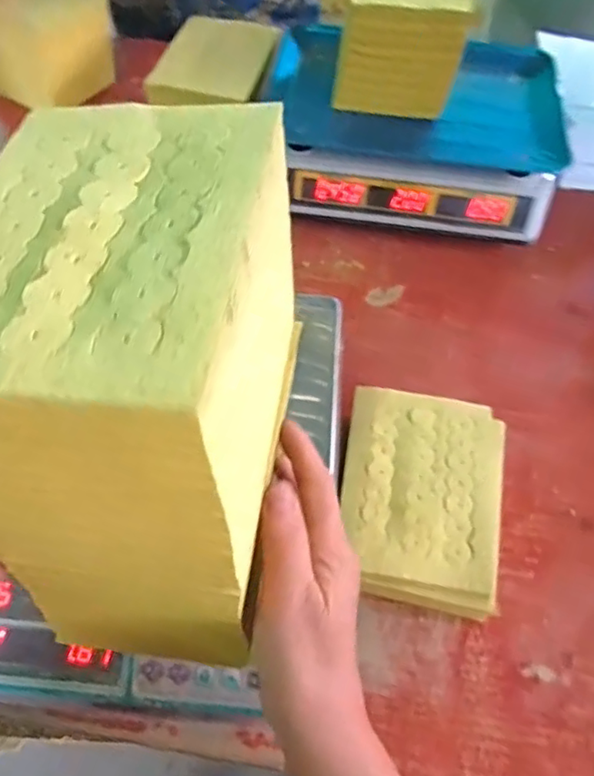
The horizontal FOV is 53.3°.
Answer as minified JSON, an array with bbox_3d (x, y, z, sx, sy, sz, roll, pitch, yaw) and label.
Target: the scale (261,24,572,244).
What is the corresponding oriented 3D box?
[{"bbox_3d":[0.133,-0.311,0.708,0.327,0.091,0.265,3,57,4],"label":"scale"}]

